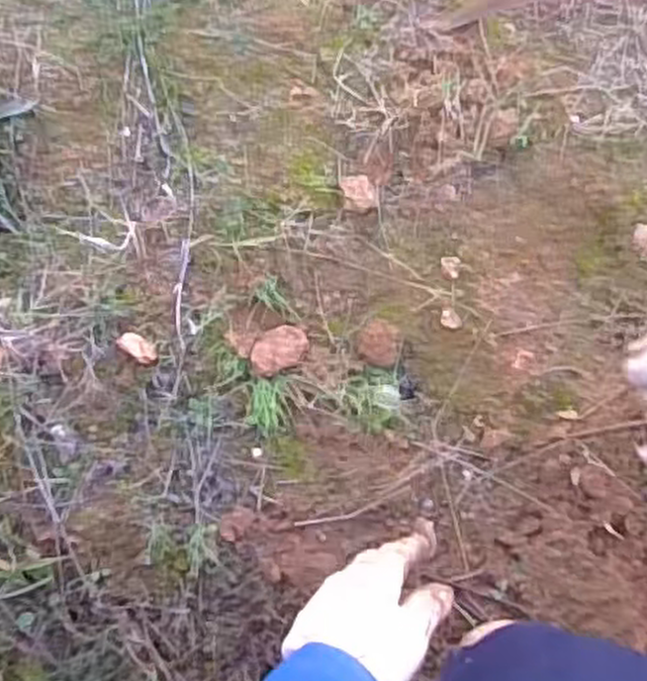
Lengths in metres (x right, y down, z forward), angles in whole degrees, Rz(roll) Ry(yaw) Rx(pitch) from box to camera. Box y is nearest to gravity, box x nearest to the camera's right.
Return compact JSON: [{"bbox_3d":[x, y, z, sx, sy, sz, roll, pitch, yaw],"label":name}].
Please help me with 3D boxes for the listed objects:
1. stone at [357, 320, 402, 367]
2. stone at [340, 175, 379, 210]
[{"bbox_3d":[0.049,0.002,0.705,0.037,0.015,0.039,0,84,4],"label":"stone"},{"bbox_3d":[0.032,-0.129,0.694,0.027,0.018,0.034,-35,83,0],"label":"stone"}]

